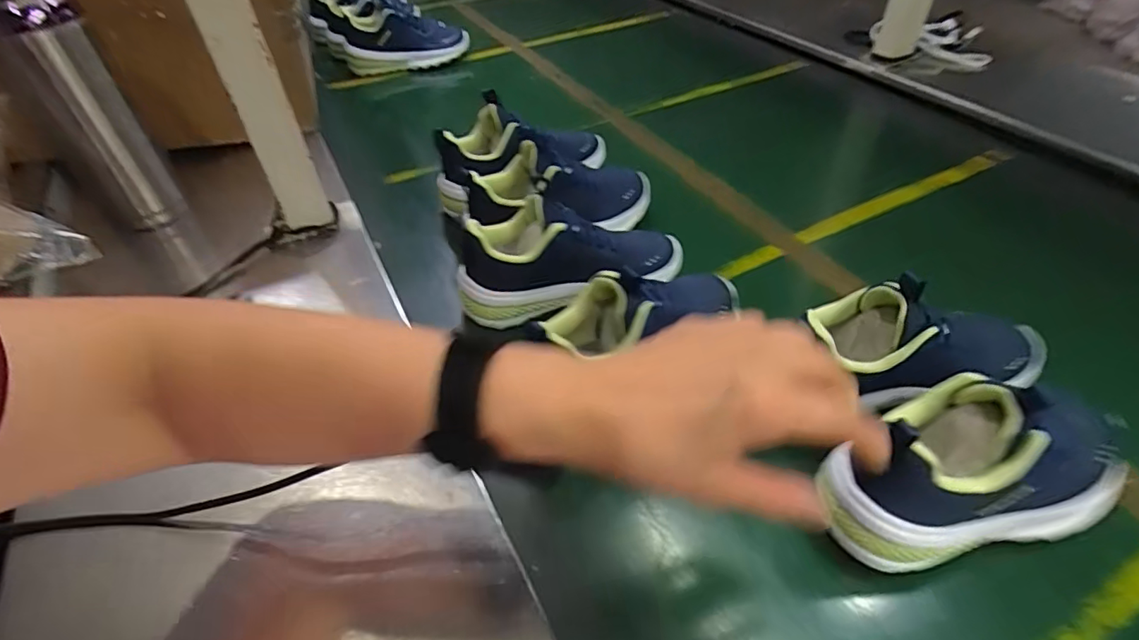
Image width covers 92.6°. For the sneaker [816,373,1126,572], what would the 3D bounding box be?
[{"bbox_3d":[0.247,0.080,0.317,0.184,0.100,0.073,-5,48,-10],"label":"sneaker"}]

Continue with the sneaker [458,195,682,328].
[{"bbox_3d":[0.004,-0.062,0.485,0.203,0.092,0.077,-11,49,-15],"label":"sneaker"}]

